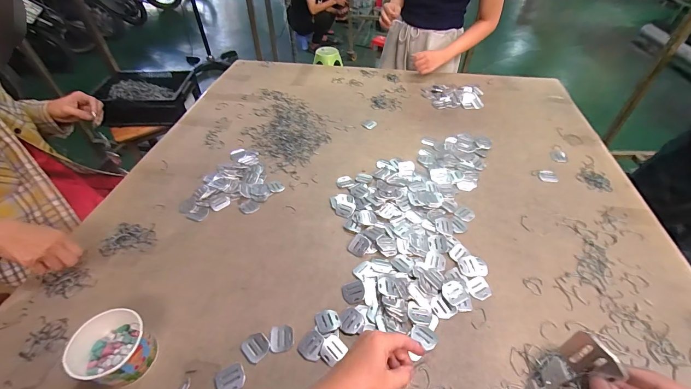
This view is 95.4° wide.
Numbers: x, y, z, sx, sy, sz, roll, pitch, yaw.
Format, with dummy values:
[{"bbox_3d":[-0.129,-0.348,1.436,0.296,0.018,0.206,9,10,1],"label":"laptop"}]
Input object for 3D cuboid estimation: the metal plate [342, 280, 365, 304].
[{"bbox_3d":[0.014,0.171,0.553,0.038,0.007,0.040,-16,50,-5],"label":"metal plate"}]

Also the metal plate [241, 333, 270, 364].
[{"bbox_3d":[-0.141,0.236,0.490,0.041,0.004,0.038,28,51,27],"label":"metal plate"}]

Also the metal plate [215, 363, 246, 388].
[{"bbox_3d":[-0.168,0.269,0.459,0.042,0.004,0.036,-27,50,-24],"label":"metal plate"}]

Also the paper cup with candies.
[{"bbox_3d":[-0.334,0.227,0.457,0.100,0.071,0.094,32,53,29],"label":"paper cup with candies"}]

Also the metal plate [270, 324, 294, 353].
[{"bbox_3d":[-0.102,0.230,0.506,0.037,0.004,0.039,-9,45,-8],"label":"metal plate"}]

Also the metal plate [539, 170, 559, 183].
[{"bbox_3d":[0.488,-0.045,0.761,0.042,0.005,0.042,-1,44,1],"label":"metal plate"}]

